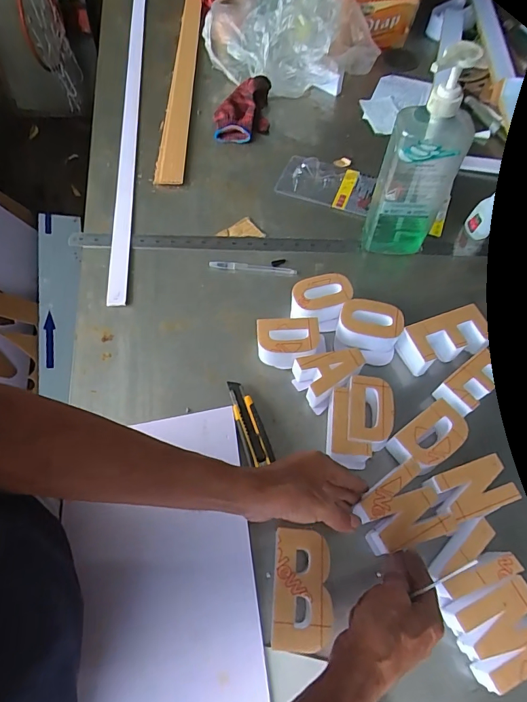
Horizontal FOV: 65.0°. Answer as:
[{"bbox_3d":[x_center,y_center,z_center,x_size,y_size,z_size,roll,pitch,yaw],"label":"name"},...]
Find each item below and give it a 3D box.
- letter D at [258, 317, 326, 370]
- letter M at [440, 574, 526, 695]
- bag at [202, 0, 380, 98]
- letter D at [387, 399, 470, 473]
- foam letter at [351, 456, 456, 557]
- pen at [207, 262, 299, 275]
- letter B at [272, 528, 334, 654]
[{"bbox_3d":[0.035,-0.009,0.568,0.086,0.045,0.059,-6,63,-3],"label":"letter D"},{"bbox_3d":[0.240,0.283,0.424,0.084,0.045,0.078,-23,66,-11],"label":"letter M"},{"bbox_3d":[0.045,-0.639,0.839,0.359,0.125,0.204,16,64,8],"label":"bag"},{"bbox_3d":[0.203,0.112,0.509,0.091,0.041,0.063,-33,69,-16],"label":"letter D"},{"bbox_3d":[0.154,0.182,0.472,0.087,0.043,0.079,-22,65,-11],"label":"foam letter"},{"bbox_3d":[-0.016,-0.134,0.655,0.136,0.009,0.015,6,63,3],"label":"pen"},{"bbox_3d":[0.040,0.251,0.440,0.058,0.042,0.108,3,63,2],"label":"letter B"}]

